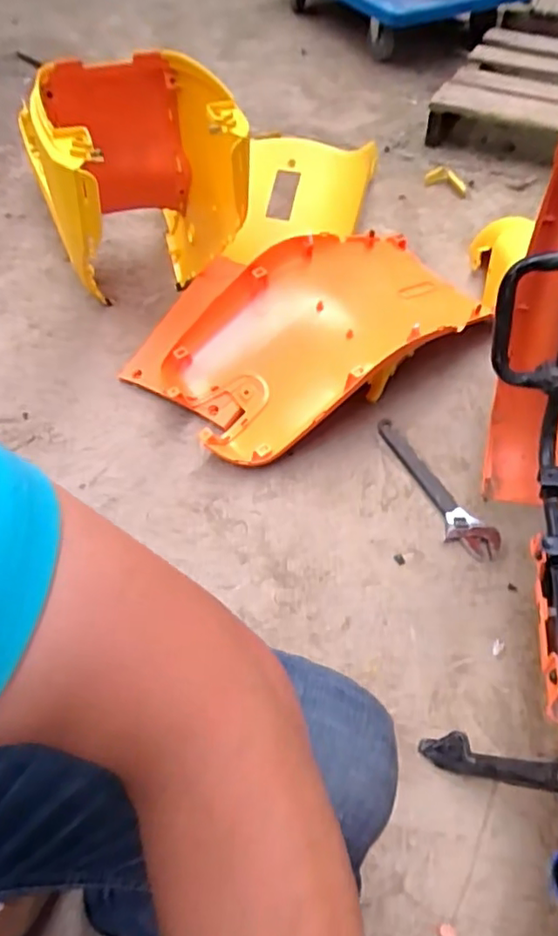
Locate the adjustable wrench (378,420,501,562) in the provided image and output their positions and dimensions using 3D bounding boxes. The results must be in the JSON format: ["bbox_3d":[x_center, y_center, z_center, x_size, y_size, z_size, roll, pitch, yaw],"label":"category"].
[{"bbox_3d":[0.232,0.028,0.955,0.070,0.014,0.288,-27,57,-17],"label":"adjustable wrench"}]

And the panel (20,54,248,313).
[{"bbox_3d":[-0.244,-0.463,1.074,0.271,0.427,0.454,-19,55,-12],"label":"panel"}]

